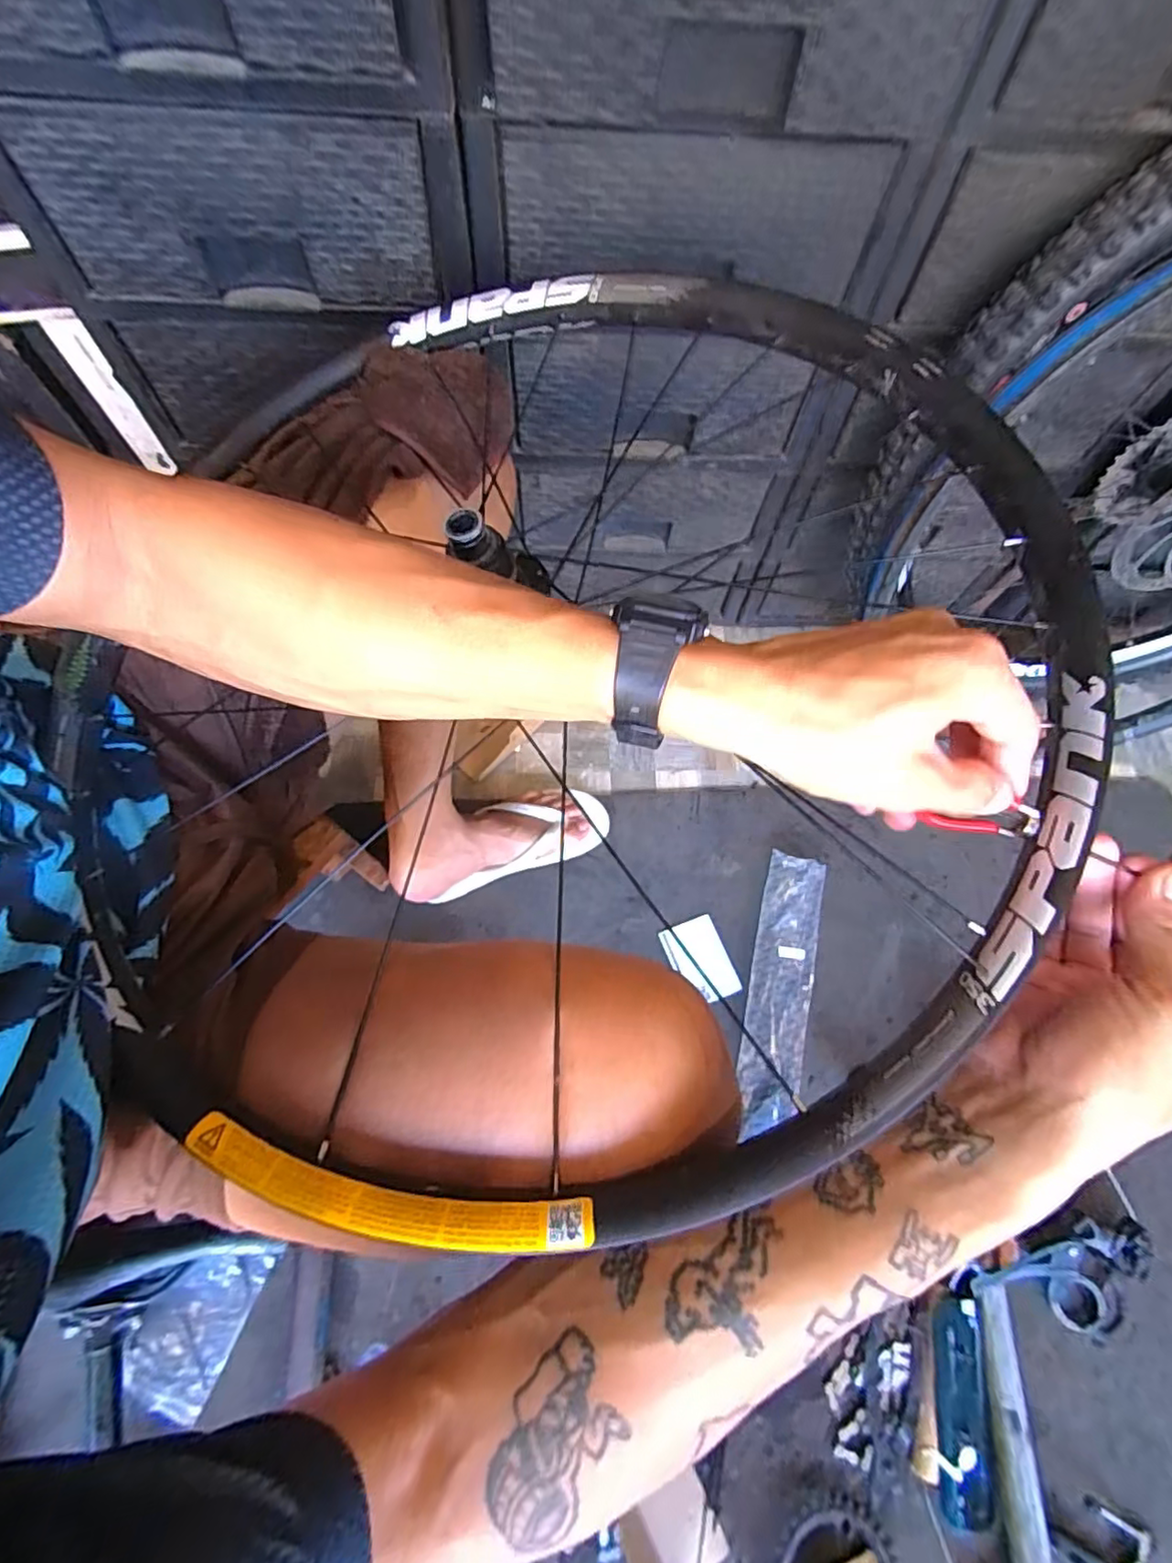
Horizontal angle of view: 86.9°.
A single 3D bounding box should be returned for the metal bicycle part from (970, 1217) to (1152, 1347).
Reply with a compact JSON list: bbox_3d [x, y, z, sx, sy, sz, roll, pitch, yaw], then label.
[{"bbox_3d":[0.512,0.536,0.651,0.199,0.036,0.111,-18,69,-10],"label":"metal bicycle part"}]

